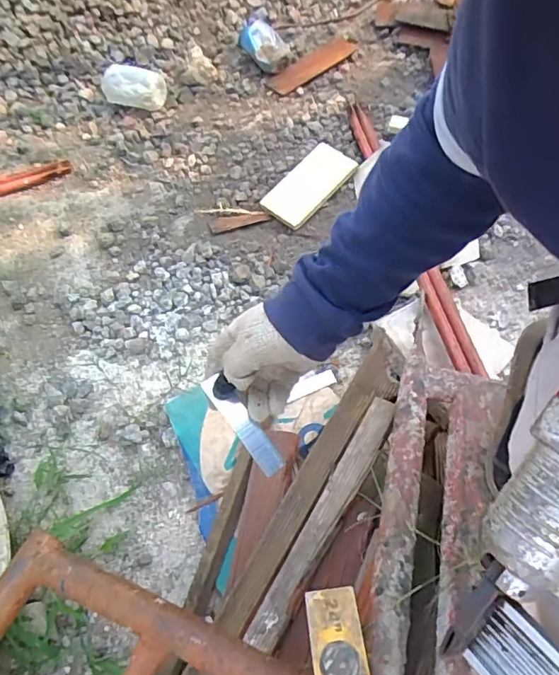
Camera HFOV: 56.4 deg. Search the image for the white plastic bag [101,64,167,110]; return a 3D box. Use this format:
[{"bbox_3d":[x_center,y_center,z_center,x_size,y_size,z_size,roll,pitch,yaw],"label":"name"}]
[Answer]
[{"bbox_3d":[-0.328,-0.573,1.203,0.150,0.079,0.058,13,64,10],"label":"white plastic bag"}]

